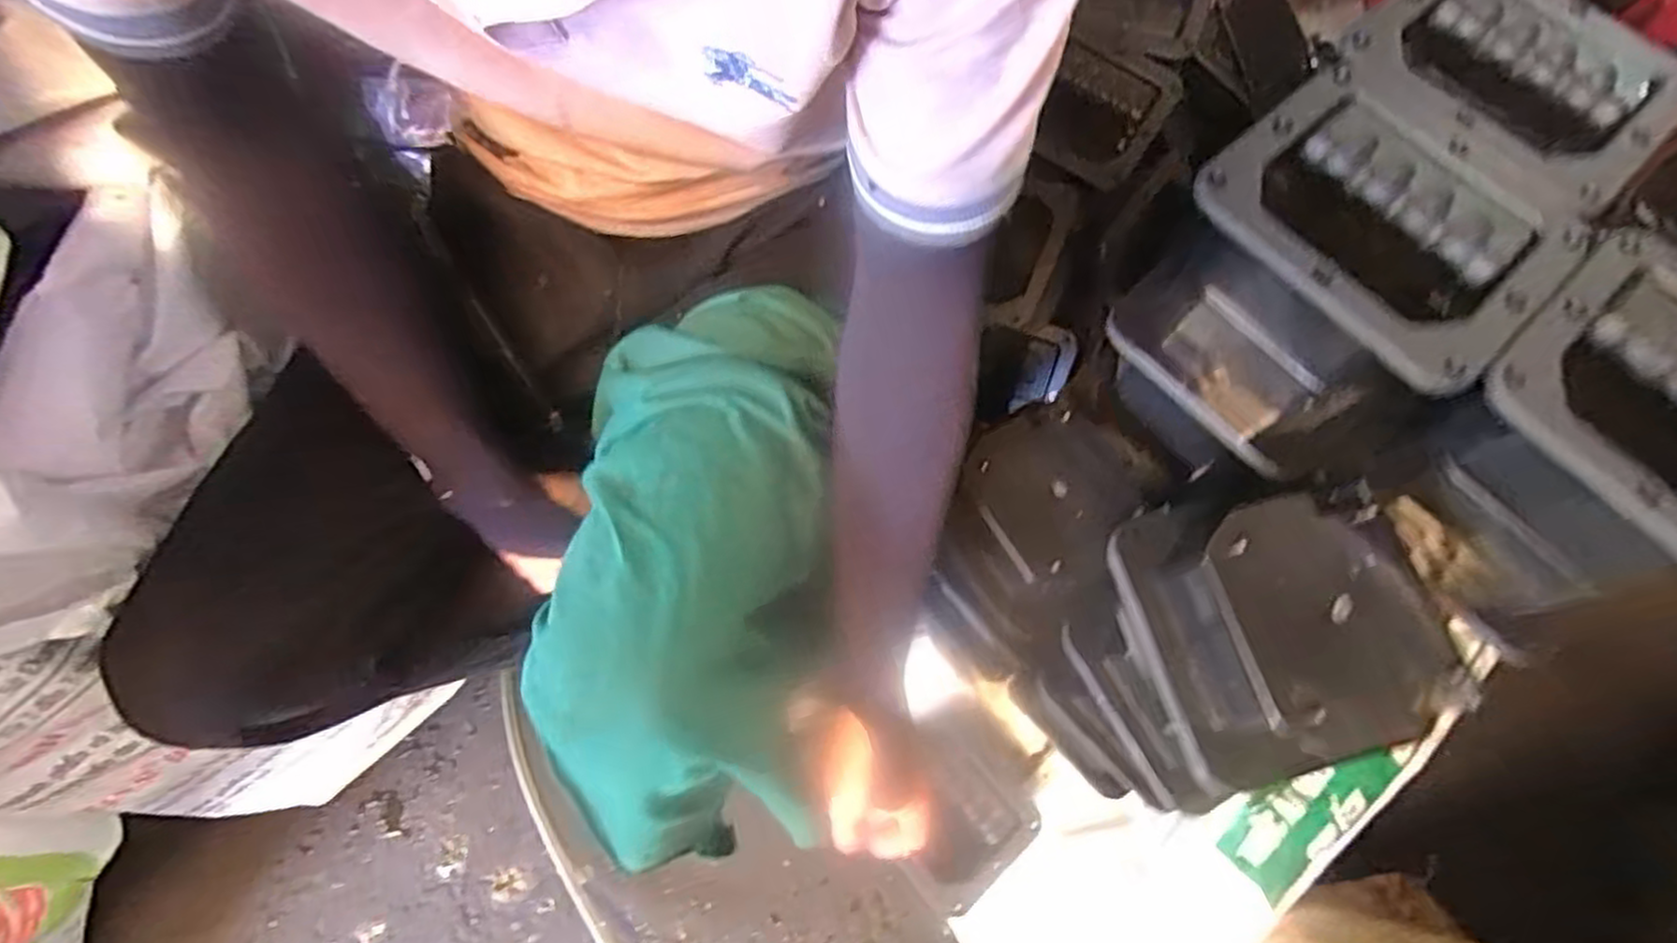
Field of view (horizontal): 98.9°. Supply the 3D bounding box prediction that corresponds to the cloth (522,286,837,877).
[{"bbox_3d":[-0.075,0.044,0.391,0.137,0.092,0.309,6,75,0],"label":"cloth"}]

